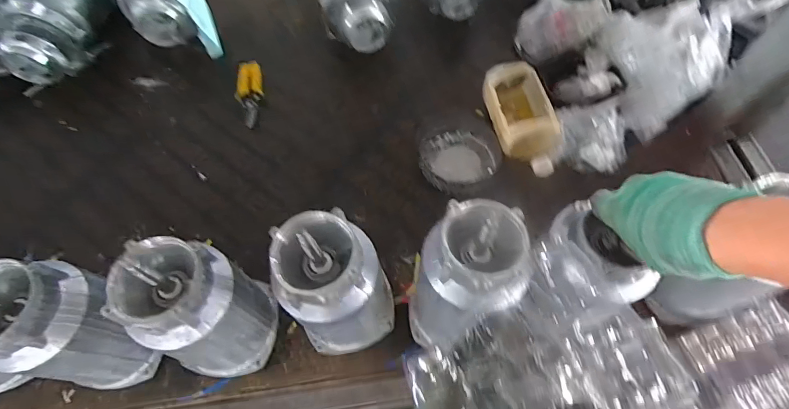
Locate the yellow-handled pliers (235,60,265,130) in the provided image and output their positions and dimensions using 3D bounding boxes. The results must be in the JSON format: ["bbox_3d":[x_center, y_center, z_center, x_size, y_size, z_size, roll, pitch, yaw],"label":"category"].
[{"bbox_3d":[-0.278,-0.213,0.792,0.050,0.009,0.163,-12,63,-4],"label":"yellow-handled pliers"}]

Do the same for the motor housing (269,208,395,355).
[{"bbox_3d":[-0.068,0.104,0.508,0.124,0.221,0.113,-7,63,-2],"label":"motor housing"}]

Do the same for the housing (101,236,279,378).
[{"bbox_3d":[-0.228,0.130,0.494,0.113,0.218,0.121,-1,63,2],"label":"housing"}]

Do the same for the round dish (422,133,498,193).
[{"bbox_3d":[0.111,-0.079,0.719,0.132,0.028,0.120,-1,63,2],"label":"round dish"}]

